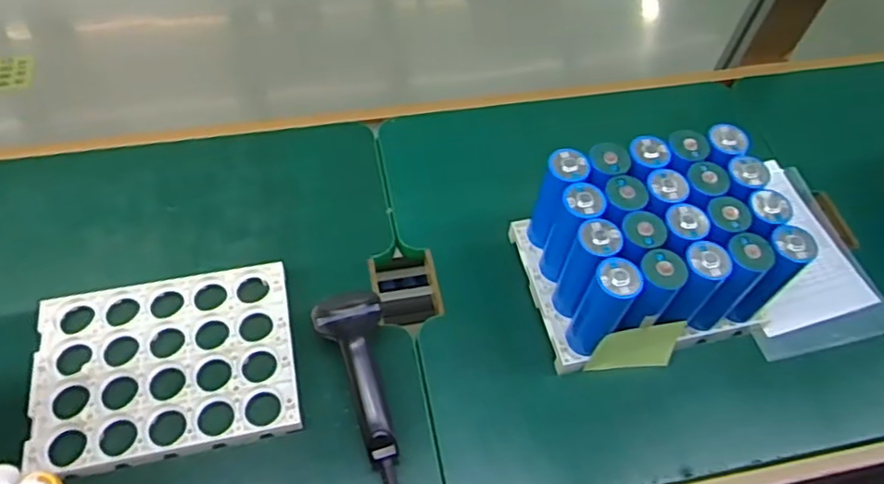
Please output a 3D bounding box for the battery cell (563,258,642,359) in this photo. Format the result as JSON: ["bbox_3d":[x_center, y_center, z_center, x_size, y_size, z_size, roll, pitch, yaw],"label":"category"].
[{"bbox_3d":[0.146,0.063,0.582,0.036,0.124,0.037,2,57,-3],"label":"battery cell"}]

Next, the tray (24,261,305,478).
[{"bbox_3d":[-0.260,0.114,0.606,0.232,0.018,0.175,-10,59,-9],"label":"tray"}]

